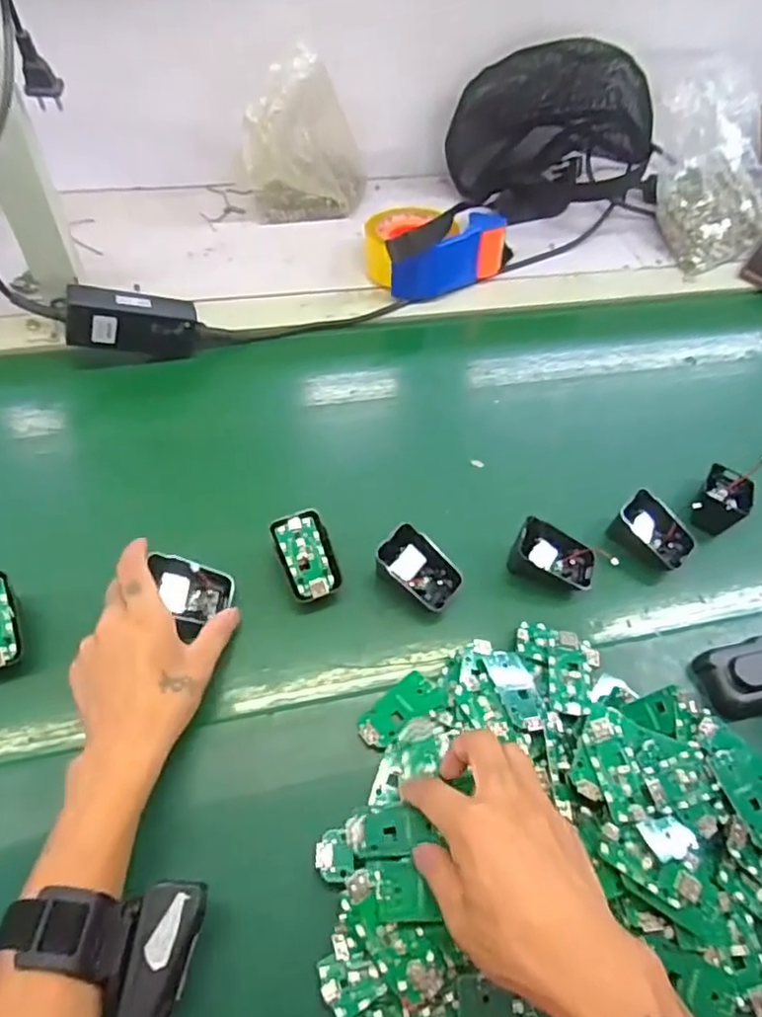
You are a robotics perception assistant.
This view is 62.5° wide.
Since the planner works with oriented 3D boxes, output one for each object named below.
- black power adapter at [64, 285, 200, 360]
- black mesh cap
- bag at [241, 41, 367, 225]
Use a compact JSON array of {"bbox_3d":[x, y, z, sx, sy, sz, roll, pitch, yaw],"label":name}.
[{"bbox_3d":[-0.237,-0.176,0.601,0.113,0.049,0.029,1,52,-27],"label":"black power adapter"},{"bbox_3d":[0.216,-0.477,0.790,0.251,0.171,0.123,1,53,-2],"label":"black mesh cap"},{"bbox_3d":[-0.088,-0.418,0.729,0.148,0.163,0.069,-6,54,-7],"label":"bag"}]

